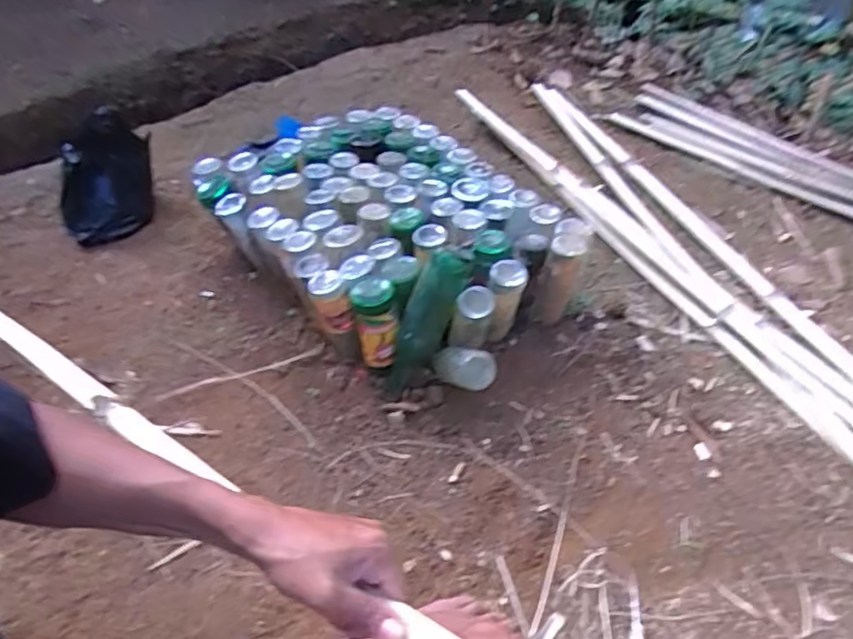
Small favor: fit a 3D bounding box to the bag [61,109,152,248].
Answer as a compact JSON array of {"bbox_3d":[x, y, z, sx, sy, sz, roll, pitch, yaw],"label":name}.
[{"bbox_3d":[-0.773,-0.342,1.478,0.240,0.184,0.258,-26,52,-22],"label":"bag"}]

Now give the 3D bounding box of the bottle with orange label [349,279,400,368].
[{"bbox_3d":[-0.084,0.006,1.021,0.072,0.150,0.065,-2,47,-2],"label":"bottle with orange label"}]

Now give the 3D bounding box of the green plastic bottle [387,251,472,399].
[{"bbox_3d":[0.001,0.007,1.026,0.079,0.258,0.094,36,28,29],"label":"green plastic bottle"}]

